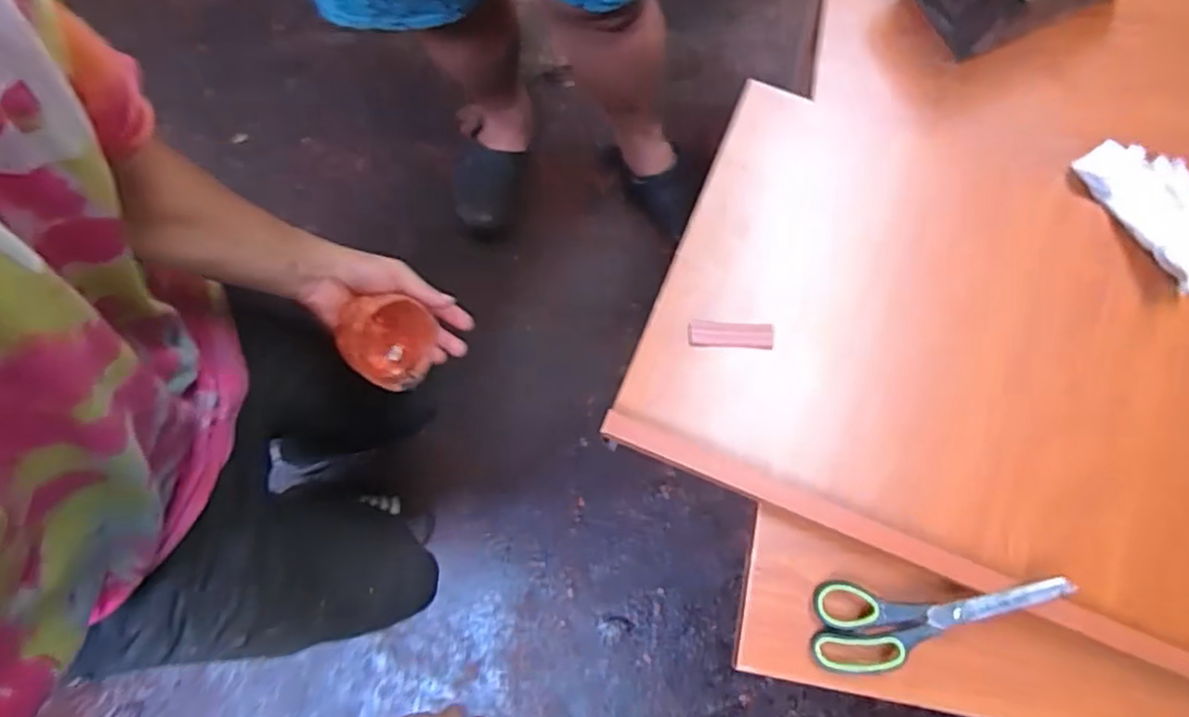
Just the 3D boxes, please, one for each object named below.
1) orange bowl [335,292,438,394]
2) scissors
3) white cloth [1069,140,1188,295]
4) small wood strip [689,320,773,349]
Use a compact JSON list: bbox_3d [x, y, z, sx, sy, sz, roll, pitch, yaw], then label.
[{"bbox_3d":[-0.191,-0.024,0.637,0.097,0.052,0.097,2,86,-32],"label":"orange bowl"},{"bbox_3d":[0.271,0.203,0.546,0.196,0.011,0.071,-15,78,11],"label":"scissors"},{"bbox_3d":[0.510,-0.139,0.609,0.085,0.057,0.160,-21,67,-5],"label":"white cloth"},{"bbox_3d":[0.120,-0.021,0.604,0.073,0.004,0.023,2,78,0],"label":"small wood strip"}]

